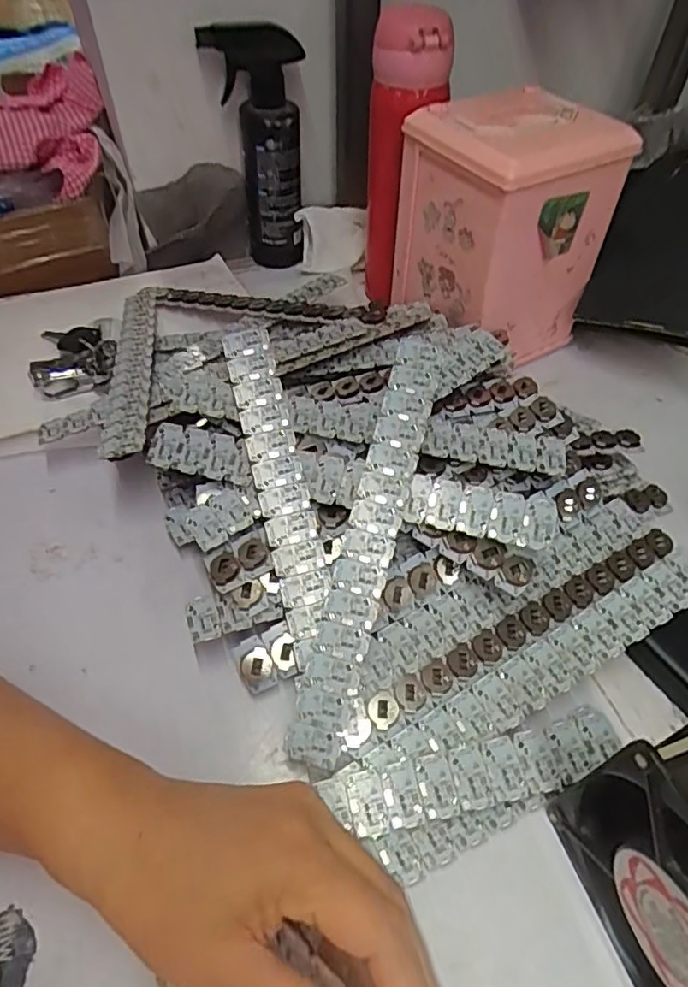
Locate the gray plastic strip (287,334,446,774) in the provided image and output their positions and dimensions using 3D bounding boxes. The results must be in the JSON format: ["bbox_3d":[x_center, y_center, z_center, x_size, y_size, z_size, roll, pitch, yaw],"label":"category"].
[{"bbox_3d":[0.017,0.022,0.344,0.029,0.005,0.256,15,74,5],"label":"gray plastic strip"}]

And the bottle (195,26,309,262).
[{"bbox_3d":[-0.082,-0.327,0.572,0.082,0.195,0.068,-12,52,-11],"label":"bottle"}]

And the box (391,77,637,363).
[{"bbox_3d":[0.126,-0.210,0.480,0.135,0.164,0.115,-20,54,-17],"label":"box"}]

